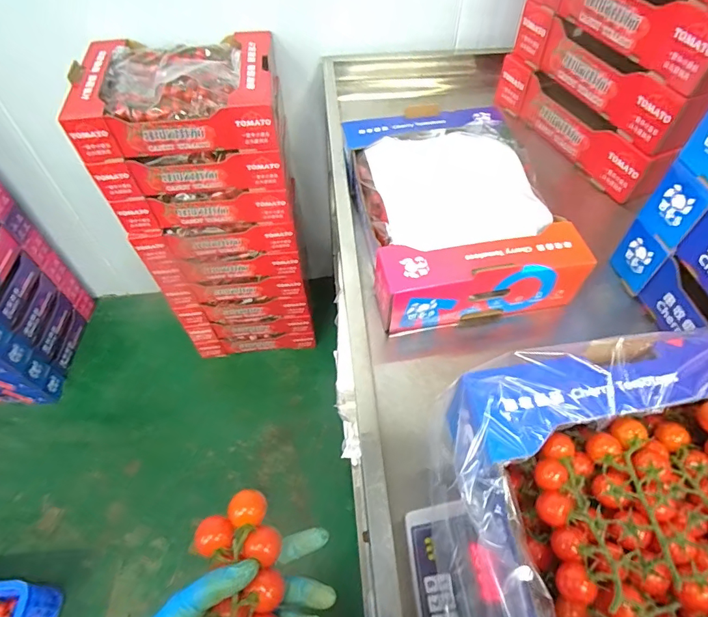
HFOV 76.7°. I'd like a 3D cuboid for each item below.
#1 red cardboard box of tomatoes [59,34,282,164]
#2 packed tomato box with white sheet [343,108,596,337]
[{"bbox_3d":[-0.368,-0.454,0.950,0.400,0.107,0.278,-6,55,-3],"label":"red cardboard box of tomatoes"},{"bbox_3d":[0.154,-0.170,0.747,0.294,0.111,0.392,-9,55,-6],"label":"packed tomato box with white sheet"}]

